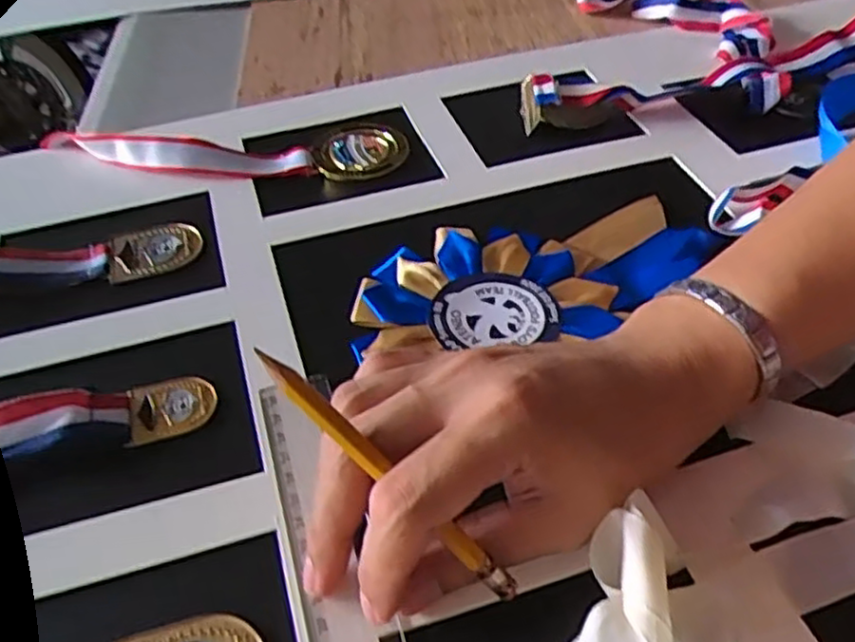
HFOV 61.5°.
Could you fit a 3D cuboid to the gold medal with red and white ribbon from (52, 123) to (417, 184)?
[{"bbox_3d":[-0.125,-0.110,0.435,0.223,0.020,0.058,2,44,5],"label":"gold medal with red and white ribbon"}]

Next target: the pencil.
[{"bbox_3d":[-0.011,0.048,0.221,0.108,0.005,0.007,46,51,-9],"label":"pencil"}]

